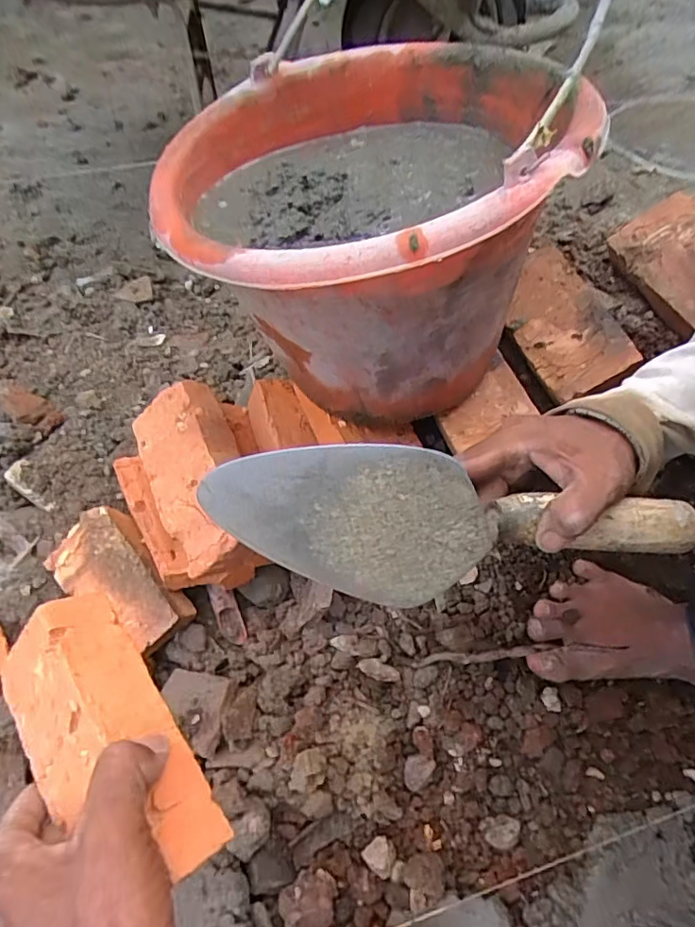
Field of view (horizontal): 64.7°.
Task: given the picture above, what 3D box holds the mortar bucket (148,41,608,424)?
[{"bbox_3d":[0.015,-0.167,0.412,0.250,0.219,0.286,28,58,17],"label":"mortar bucket"}]

